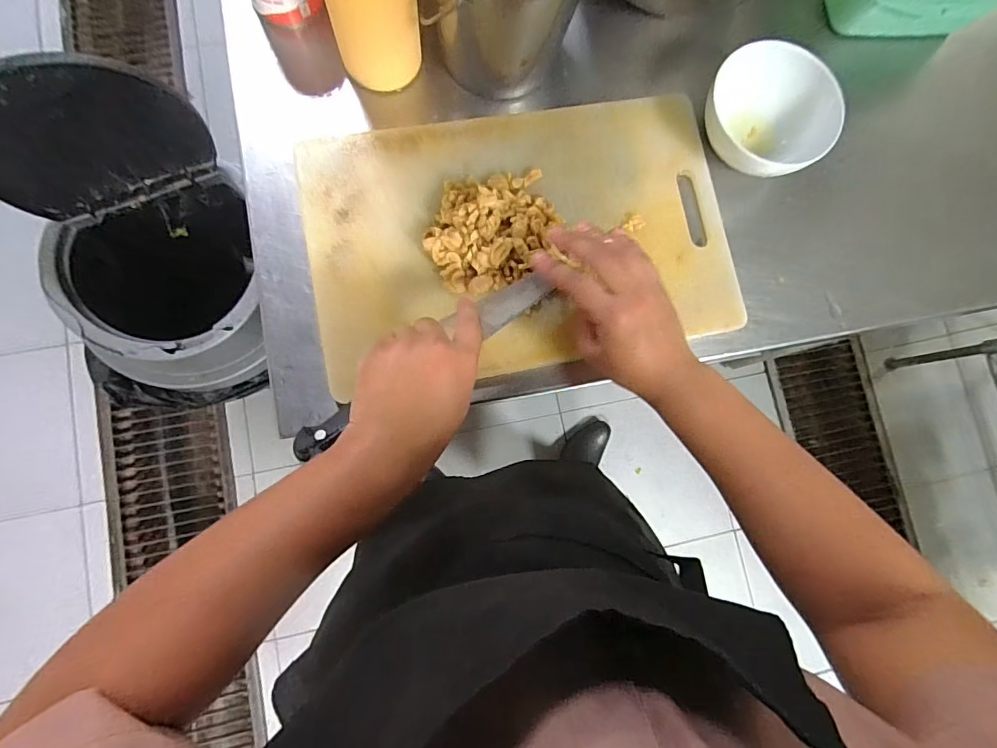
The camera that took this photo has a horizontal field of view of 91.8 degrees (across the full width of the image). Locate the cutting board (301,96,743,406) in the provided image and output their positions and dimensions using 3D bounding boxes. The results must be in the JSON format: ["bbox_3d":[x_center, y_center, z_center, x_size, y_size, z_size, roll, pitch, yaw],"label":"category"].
[{"bbox_3d":[0.029,-0.135,0.466,0.403,0.011,0.252,-11,83,-7],"label":"cutting board"}]

